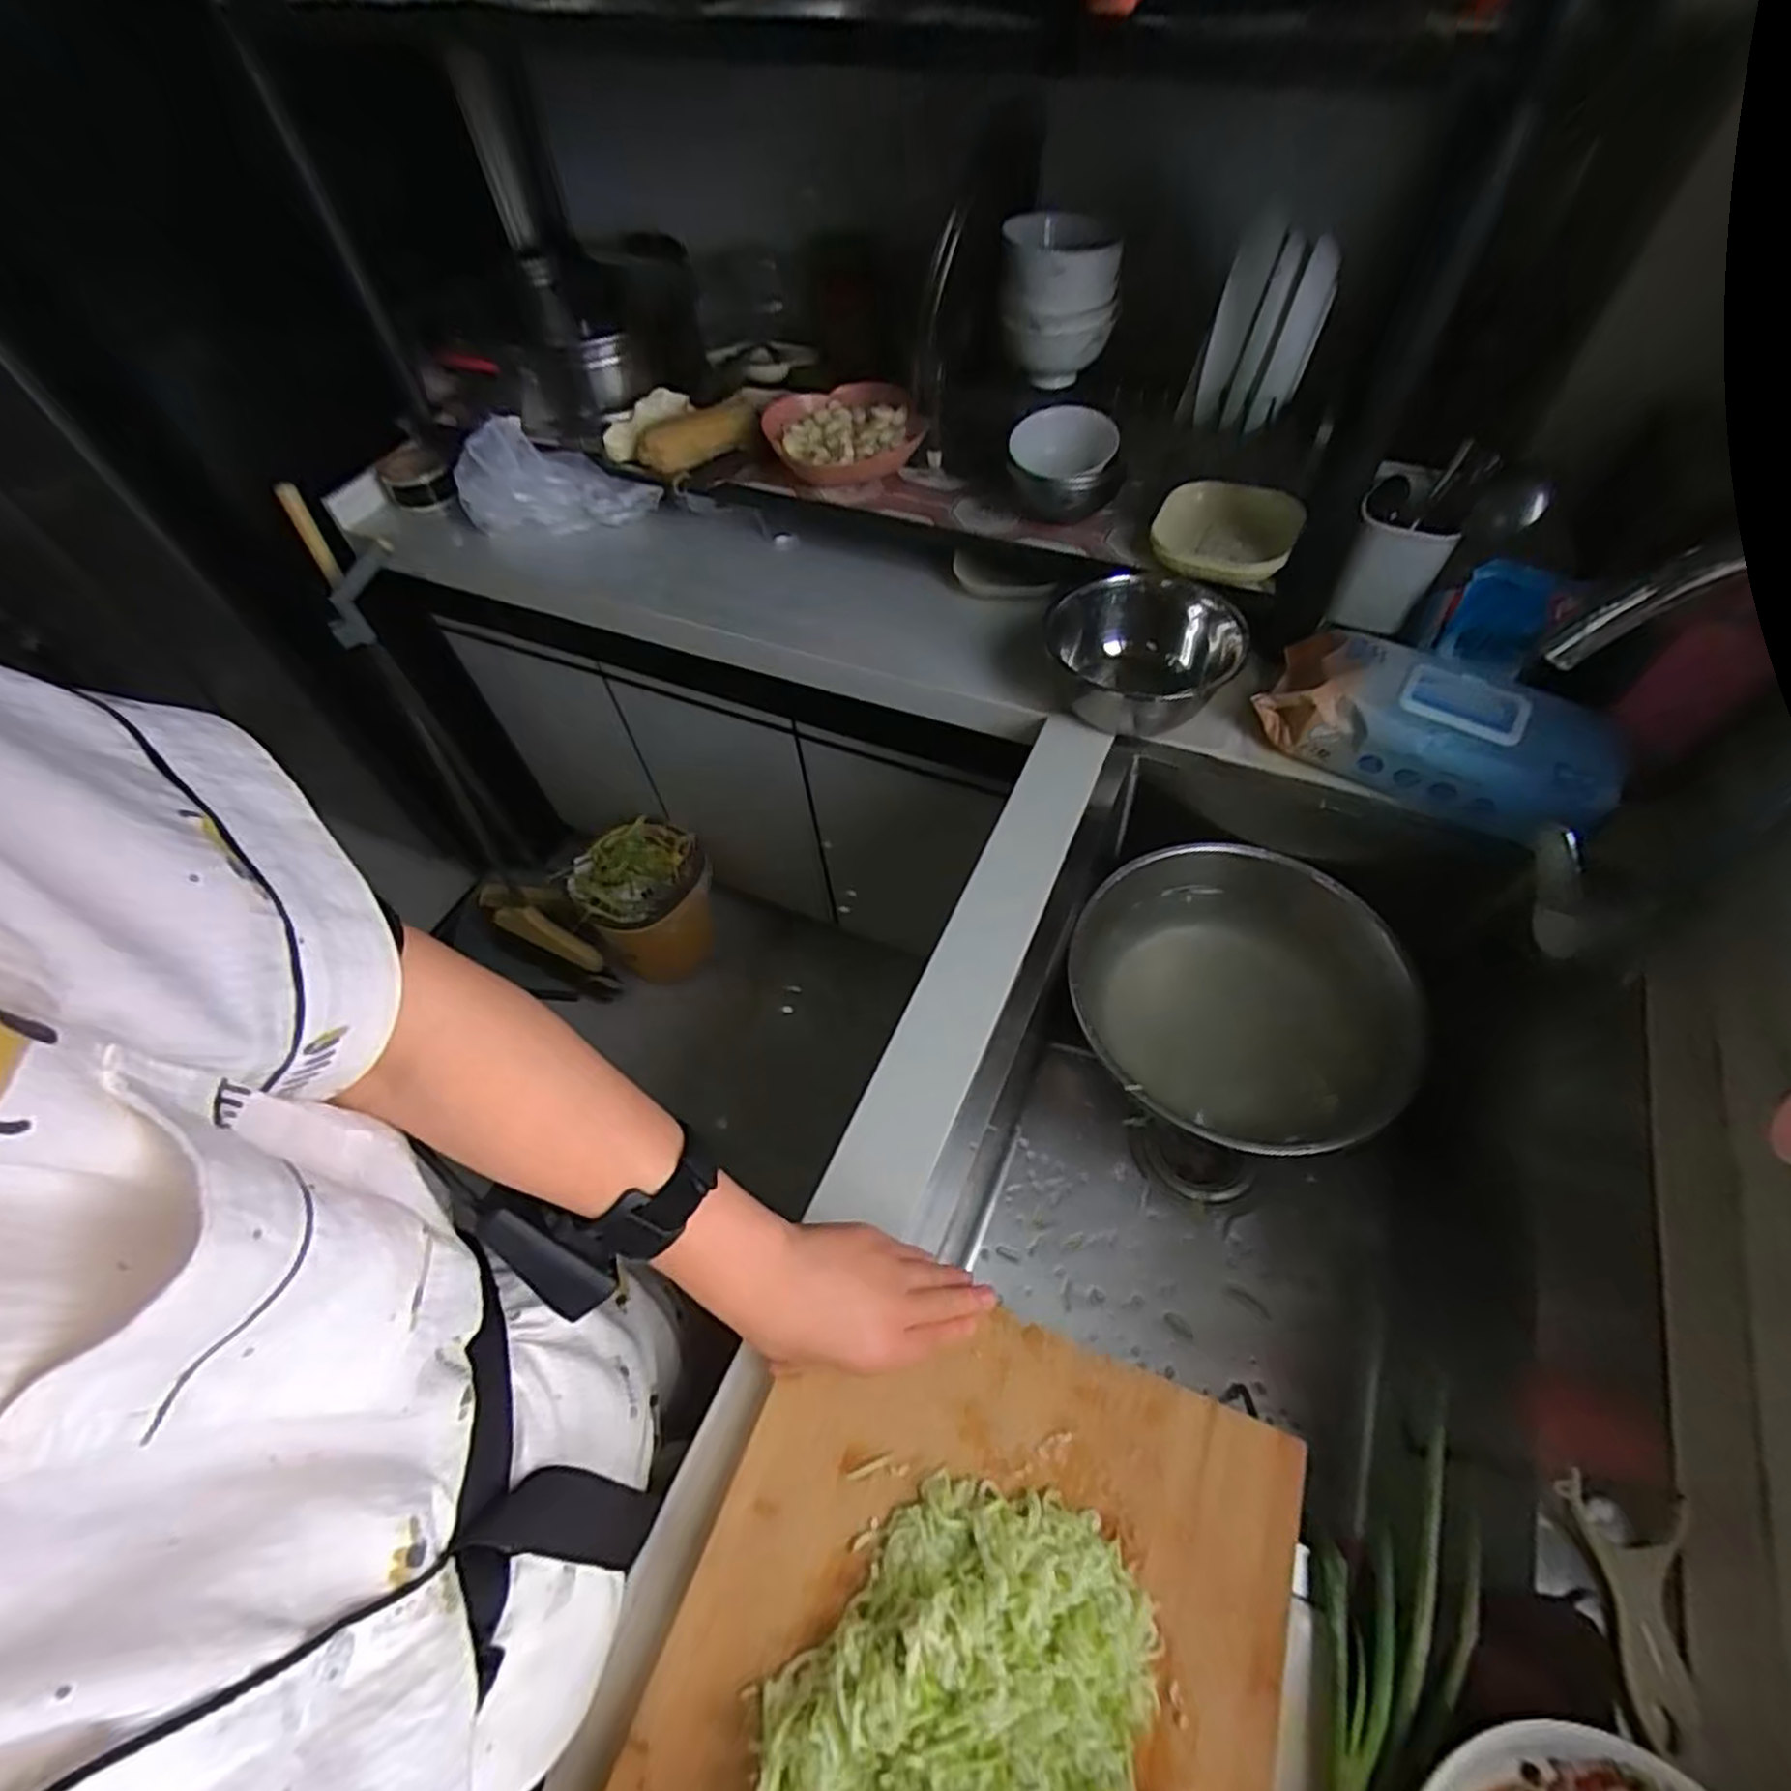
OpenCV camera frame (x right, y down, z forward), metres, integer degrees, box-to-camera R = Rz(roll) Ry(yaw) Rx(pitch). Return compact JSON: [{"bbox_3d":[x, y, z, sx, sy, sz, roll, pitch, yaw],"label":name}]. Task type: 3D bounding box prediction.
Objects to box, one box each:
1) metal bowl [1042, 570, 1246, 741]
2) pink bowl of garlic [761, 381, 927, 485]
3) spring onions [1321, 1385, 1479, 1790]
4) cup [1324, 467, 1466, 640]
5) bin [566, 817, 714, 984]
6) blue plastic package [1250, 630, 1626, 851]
[{"bbox_3d":[0.250,-0.246,0.787,0.157,0.093,0.165,-1,56,2],"label":"metal bowl"},{"bbox_3d":[-0.061,-0.551,0.929,0.180,0.060,0.140,-9,56,-3],"label":"pink bowl of garlic"},{"bbox_3d":[0.214,0.468,0.346,0.066,0.031,0.417,19,59,15],"label":"spring onions"},{"bbox_3d":[0.481,-0.336,0.749,0.080,0.115,0.105,25,61,18],"label":"cup"},{"bbox_3d":[-0.451,0.019,1.469,0.222,0.249,0.219,-1,56,2],"label":"bin"},{"bbox_3d":[0.484,-0.153,0.703,0.272,0.081,0.128,31,63,22],"label":"blue plastic package"}]

